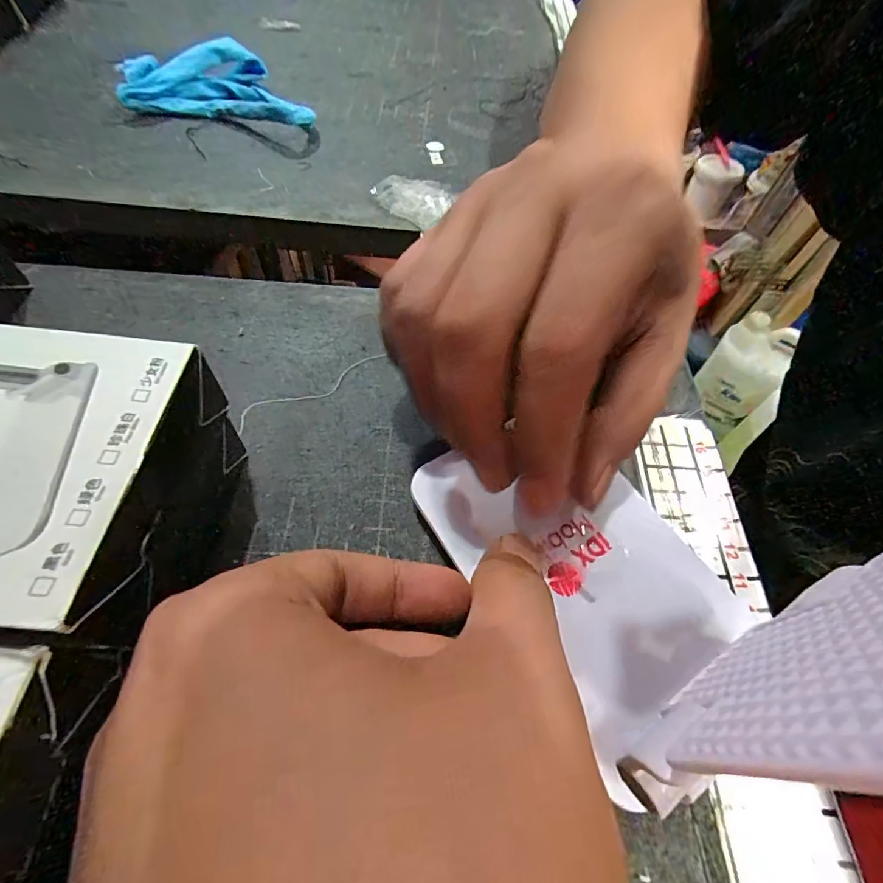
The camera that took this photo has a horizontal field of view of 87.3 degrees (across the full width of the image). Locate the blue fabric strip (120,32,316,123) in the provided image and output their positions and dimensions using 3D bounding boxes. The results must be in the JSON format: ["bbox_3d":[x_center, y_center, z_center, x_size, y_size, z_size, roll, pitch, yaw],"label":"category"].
[{"bbox_3d":[-0.132,-0.216,0.280,0.118,0.025,0.062,9,58,2],"label":"blue fabric strip"}]

